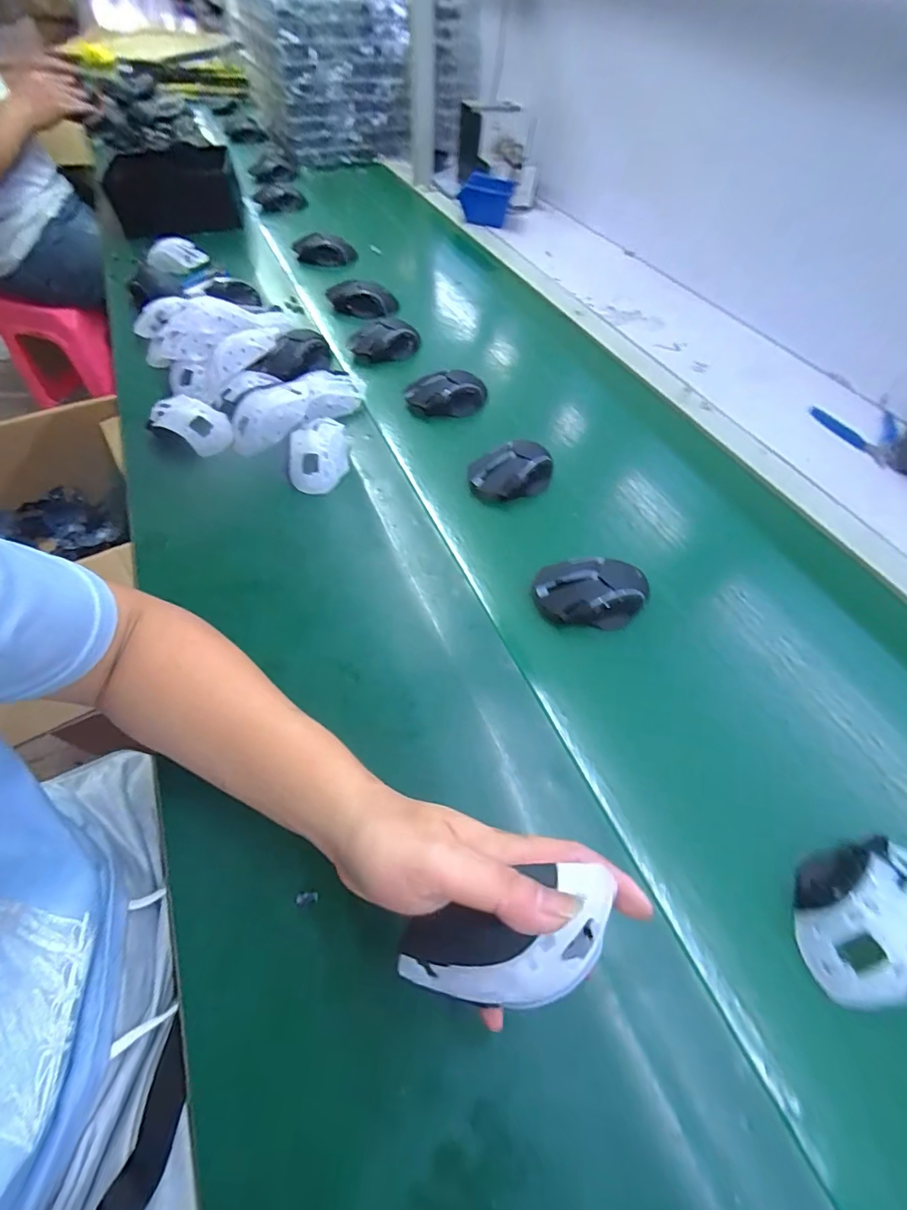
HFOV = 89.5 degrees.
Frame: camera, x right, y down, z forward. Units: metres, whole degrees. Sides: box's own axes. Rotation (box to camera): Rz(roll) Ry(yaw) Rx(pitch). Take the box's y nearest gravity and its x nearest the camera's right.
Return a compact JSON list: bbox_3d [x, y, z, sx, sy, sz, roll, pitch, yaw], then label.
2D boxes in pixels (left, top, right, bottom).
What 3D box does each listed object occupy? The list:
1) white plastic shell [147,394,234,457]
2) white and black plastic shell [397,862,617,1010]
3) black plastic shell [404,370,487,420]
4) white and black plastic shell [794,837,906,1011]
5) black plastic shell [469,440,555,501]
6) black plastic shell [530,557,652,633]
[{"bbox_3d":[-0.314,-0.216,0.550,0.106,0.039,0.059,26,59,14],"label":"white plastic shell"},{"bbox_3d":[0.024,0.162,0.227,0.104,0.062,0.037,-6,22,13],"label":"white and black plastic shell"},{"bbox_3d":[-0.009,-0.280,0.607,0.105,0.038,0.052,0,56,-3],"label":"black plastic shell"},{"bbox_3d":[0.285,0.206,0.308,0.117,0.034,0.074,-25,61,-19],"label":"white and black plastic shell"},{"bbox_3d":[0.069,-0.153,0.529,0.095,0.033,0.062,-21,60,-16],"label":"black plastic shell"},{"bbox_3d":[0.133,-0.014,0.441,0.105,0.030,0.059,2,56,-2],"label":"black plastic shell"}]

